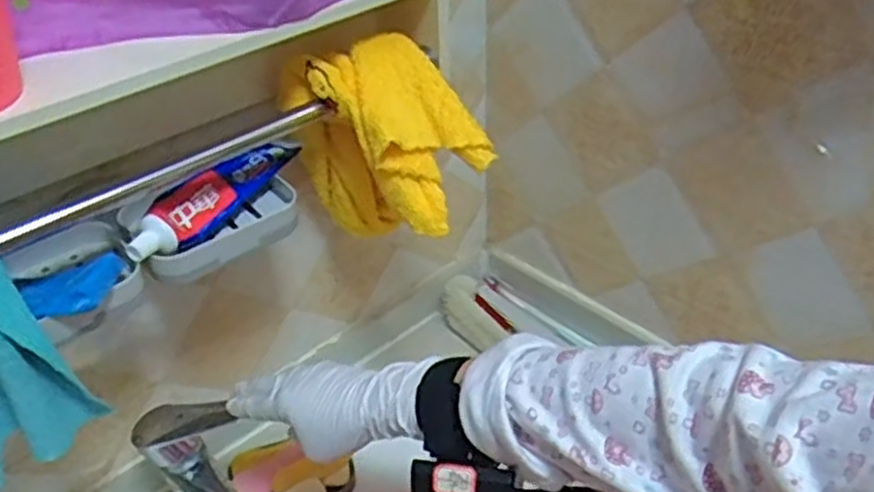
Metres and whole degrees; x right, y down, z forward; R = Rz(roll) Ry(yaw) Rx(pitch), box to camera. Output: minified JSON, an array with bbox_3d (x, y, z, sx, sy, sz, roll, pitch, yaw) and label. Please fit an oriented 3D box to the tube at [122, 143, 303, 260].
[{"bbox_3d":[-0.176,-0.044,0.601,0.040,0.033,0.181,19,43,25],"label":"tube"}]

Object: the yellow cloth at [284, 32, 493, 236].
[{"bbox_3d":[-0.041,-0.080,0.639,0.166,0.167,0.094,26,46,32],"label":"yellow cloth"}]

